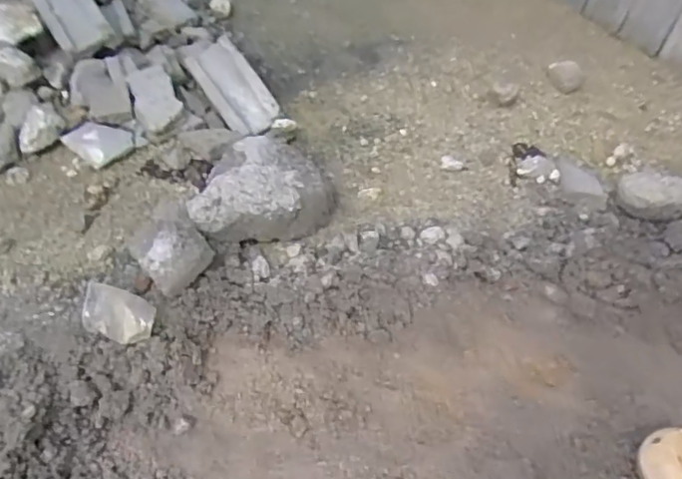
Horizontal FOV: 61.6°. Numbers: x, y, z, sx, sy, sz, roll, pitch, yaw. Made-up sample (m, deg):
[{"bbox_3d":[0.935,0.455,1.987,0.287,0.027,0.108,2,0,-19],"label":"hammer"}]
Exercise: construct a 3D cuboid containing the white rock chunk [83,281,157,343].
[{"bbox_3d":[-0.291,0.095,0.744,0.087,0.038,0.062,11,54,3],"label":"white rock chunk"}]

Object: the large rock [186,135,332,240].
[{"bbox_3d":[-0.125,-0.084,0.892,0.217,0.098,0.172,-8,55,-11],"label":"large rock"}]

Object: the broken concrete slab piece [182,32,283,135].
[{"bbox_3d":[-0.199,-0.282,1.048,0.096,0.033,0.218,-39,77,-1],"label":"broken concrete slab piece"}]

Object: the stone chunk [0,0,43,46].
[{"bbox_3d":[-0.583,-0.379,1.003,0.099,0.053,0.058,-32,63,-25],"label":"stone chunk"}]

